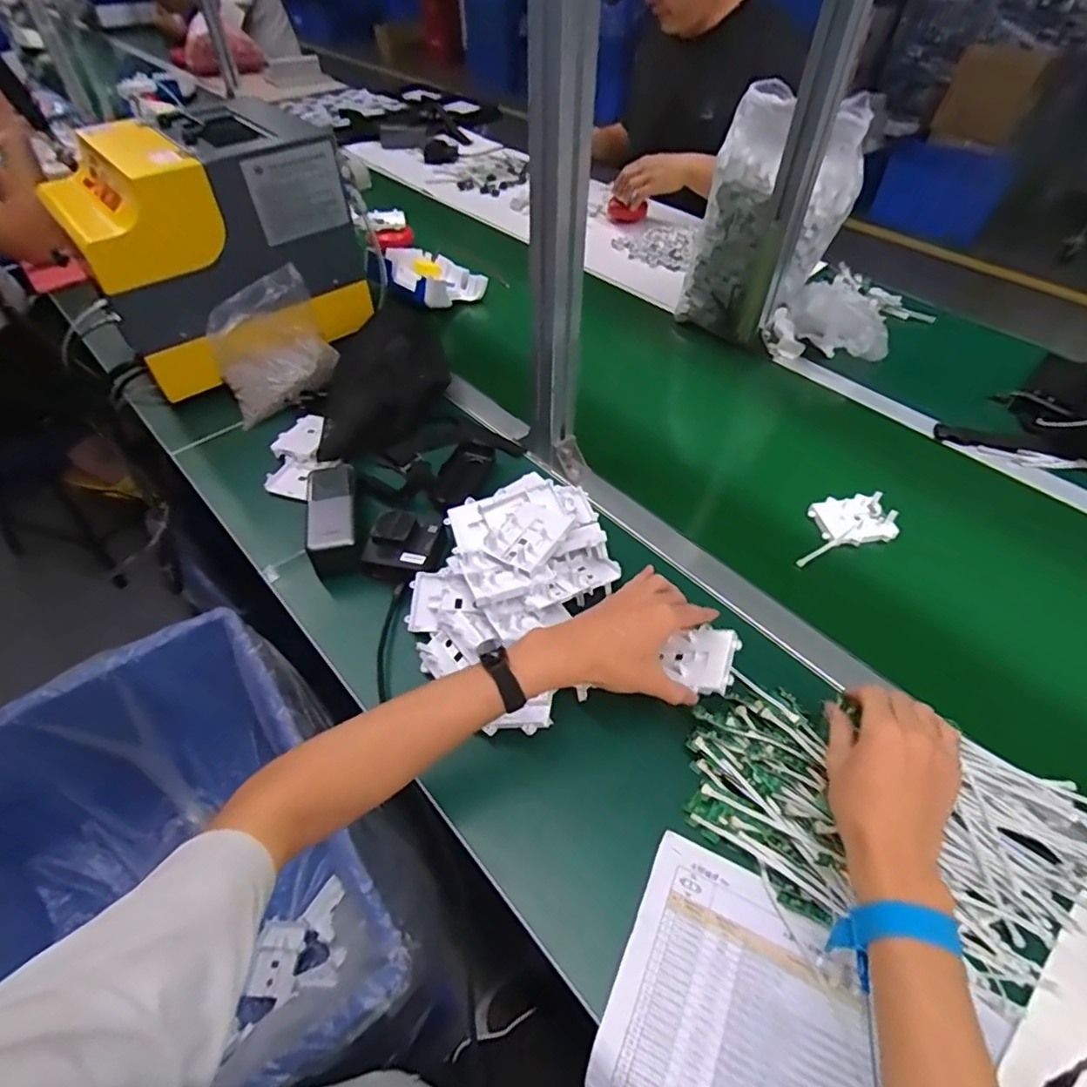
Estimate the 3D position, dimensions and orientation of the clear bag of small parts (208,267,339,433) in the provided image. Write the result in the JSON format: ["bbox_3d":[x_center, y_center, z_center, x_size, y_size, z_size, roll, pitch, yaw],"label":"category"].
[{"bbox_3d":[-0.386,-0.281,0.852,0.161,0.137,0.109,-28,56,-20],"label":"clear bag of small parts"}]

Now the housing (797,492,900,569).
[{"bbox_3d":[0.347,-0.022,0.706,0.147,0.019,0.074,-16,53,-12],"label":"housing"}]

